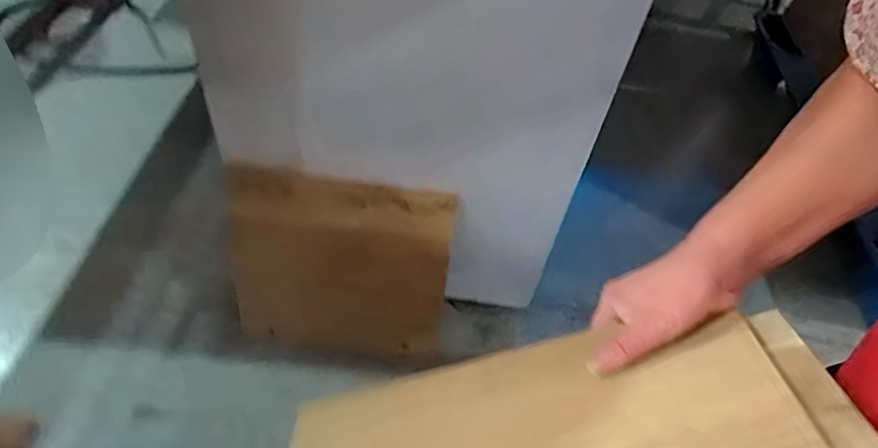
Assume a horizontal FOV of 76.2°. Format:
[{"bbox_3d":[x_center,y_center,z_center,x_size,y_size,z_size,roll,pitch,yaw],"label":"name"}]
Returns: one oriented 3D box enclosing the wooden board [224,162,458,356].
[{"bbox_3d":[-0.177,0.083,0.999,0.378,0.405,0.028,9,36,-6],"label":"wooden board"}]

